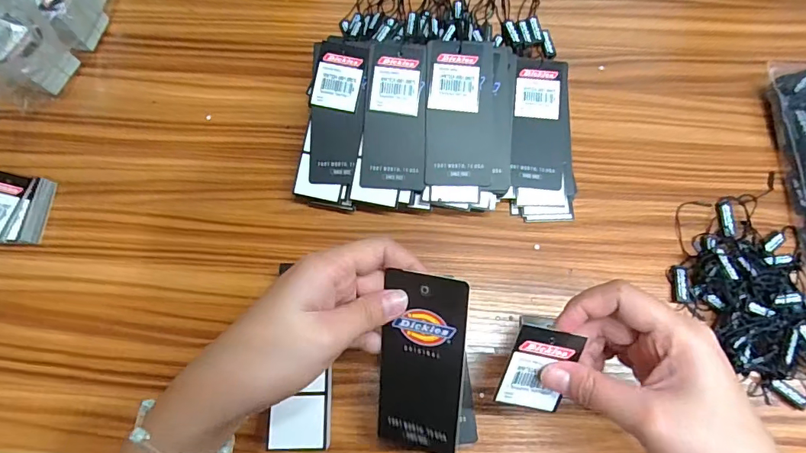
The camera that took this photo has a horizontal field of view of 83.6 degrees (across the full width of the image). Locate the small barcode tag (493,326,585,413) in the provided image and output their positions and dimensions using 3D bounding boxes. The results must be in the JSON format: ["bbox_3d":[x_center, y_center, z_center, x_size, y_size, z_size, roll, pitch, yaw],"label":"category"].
[{"bbox_3d":[0.074,0.078,0.245,0.036,0.004,0.049,13,106,-6],"label":"small barcode tag"}]

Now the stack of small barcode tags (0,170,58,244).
[{"bbox_3d":[-0.304,-0.013,0.350,0.045,0.027,0.054,5,72,3],"label":"stack of small barcode tags"}]

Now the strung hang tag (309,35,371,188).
[{"bbox_3d":[-0.049,-0.087,0.341,0.040,0.004,0.110,5,89,7],"label":"strung hang tag"}]

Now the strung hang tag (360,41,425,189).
[{"bbox_3d":[-0.006,-0.083,0.336,0.046,0.004,0.107,3,89,2],"label":"strung hang tag"}]

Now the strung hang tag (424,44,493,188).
[{"bbox_3d":[0.041,-0.084,0.335,0.048,0.004,0.107,0,88,2],"label":"strung hang tag"}]

